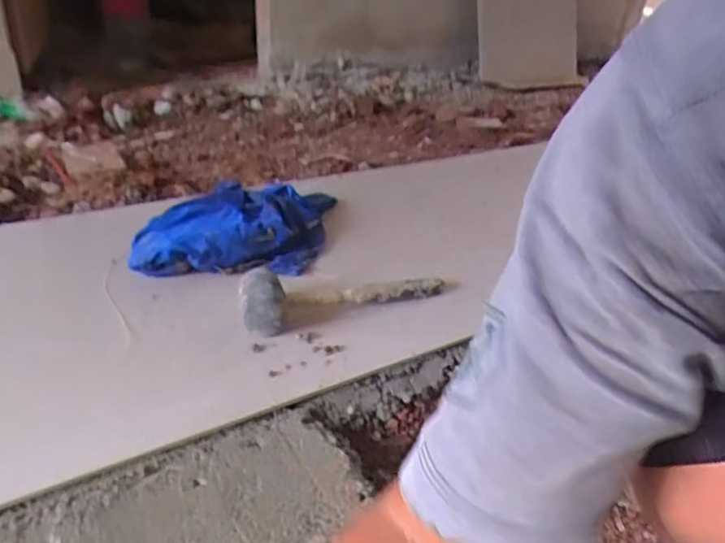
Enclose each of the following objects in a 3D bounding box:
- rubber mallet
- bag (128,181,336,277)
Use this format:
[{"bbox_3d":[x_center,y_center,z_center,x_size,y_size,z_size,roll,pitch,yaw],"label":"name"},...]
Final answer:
[{"bbox_3d":[-0.020,0.027,0.835,0.300,0.071,0.075,-10,33,-25],"label":"rubber mallet"},{"bbox_3d":[-0.200,-0.080,1.003,0.276,0.083,0.355,6,30,1],"label":"bag"}]

